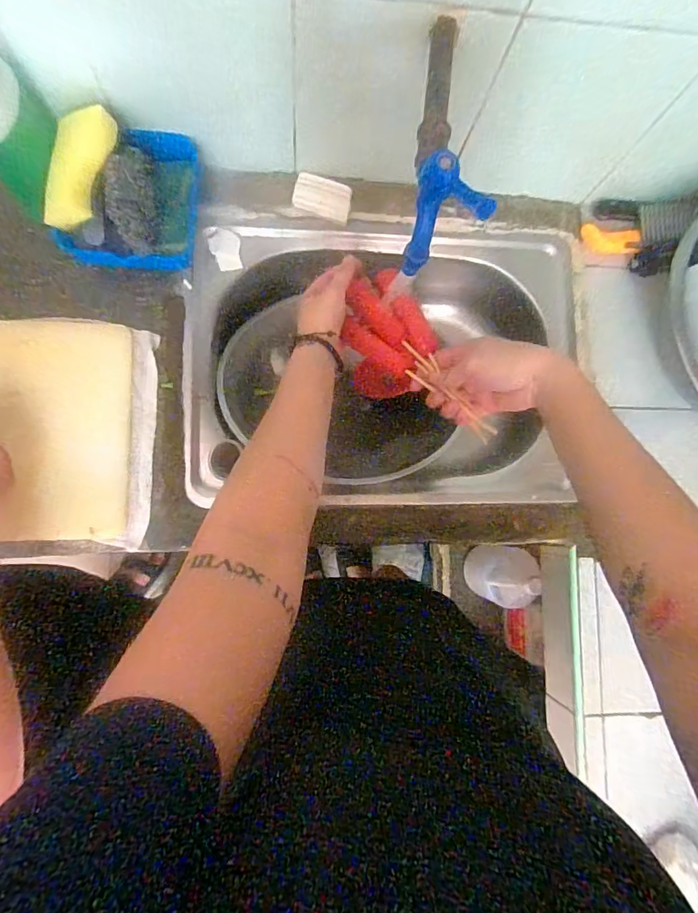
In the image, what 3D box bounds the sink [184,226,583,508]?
[{"bbox_3d":[0.053,-0.120,0.669,0.522,0.118,0.375,0,85,-6],"label":"sink"}]

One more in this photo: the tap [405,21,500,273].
[{"bbox_3d":[0.086,-0.278,0.410,0.049,0.084,0.207,5,84,-6],"label":"tap"}]

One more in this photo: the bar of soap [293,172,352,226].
[{"bbox_3d":[-0.033,-0.337,0.620,0.075,0.018,0.048,17,83,-5],"label":"bar of soap"}]

